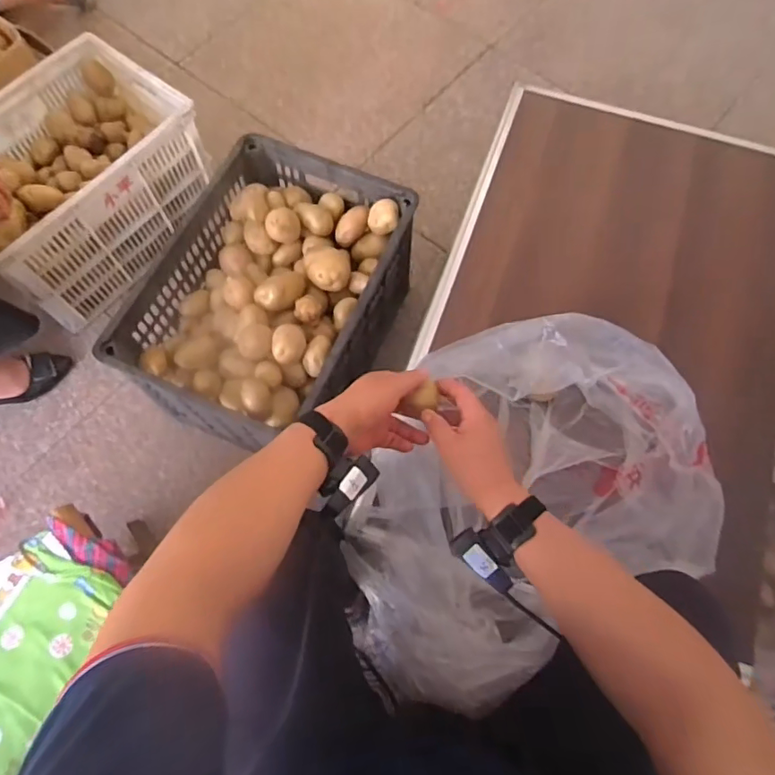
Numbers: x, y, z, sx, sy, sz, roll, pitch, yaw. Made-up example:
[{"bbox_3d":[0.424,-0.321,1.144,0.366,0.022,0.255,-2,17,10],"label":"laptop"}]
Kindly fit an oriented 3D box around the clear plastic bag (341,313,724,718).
[{"bbox_3d":[0.156,0.126,0.646,0.442,0.202,0.359,-24,70,-10],"label":"clear plastic bag"}]

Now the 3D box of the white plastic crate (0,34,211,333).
[{"bbox_3d":[-0.646,-0.429,1.091,0.336,0.224,0.465,38,73,12],"label":"white plastic crate"}]

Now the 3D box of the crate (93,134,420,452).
[{"bbox_3d":[-0.195,-0.146,0.966,0.346,0.272,0.465,21,71,7],"label":"crate"}]

